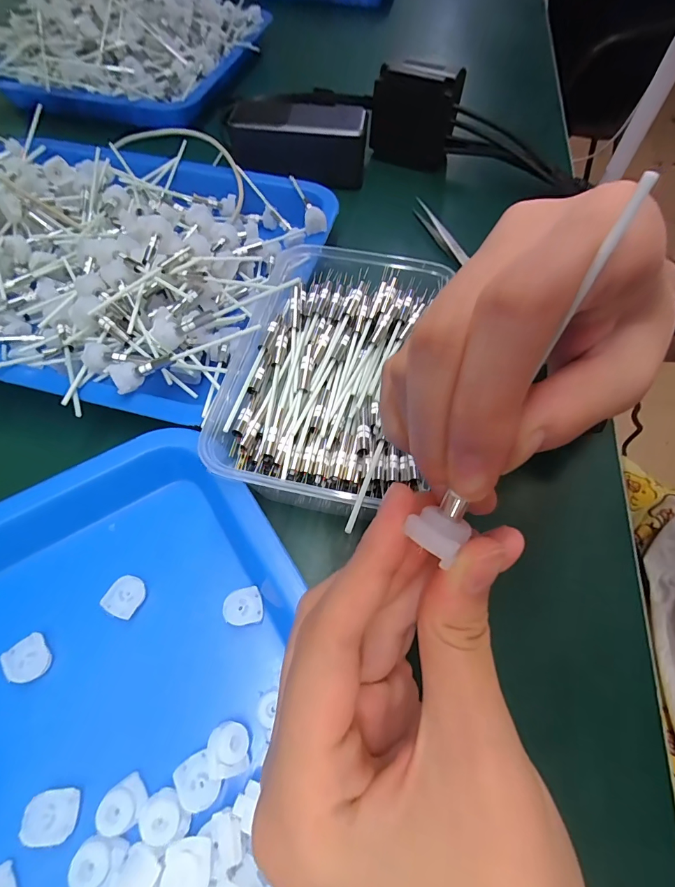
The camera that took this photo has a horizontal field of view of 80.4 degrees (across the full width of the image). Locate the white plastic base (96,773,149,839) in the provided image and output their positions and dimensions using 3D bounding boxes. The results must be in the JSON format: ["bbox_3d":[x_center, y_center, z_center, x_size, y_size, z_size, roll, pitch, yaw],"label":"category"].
[{"bbox_3d":[-0.086,0.146,0.160,0.018,0.006,0.016,-38,68,-21],"label":"white plastic base"}]

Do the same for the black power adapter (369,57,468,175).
[{"bbox_3d":[0.076,-0.333,0.403,0.085,0.084,0.031,16,61,7],"label":"black power adapter"}]

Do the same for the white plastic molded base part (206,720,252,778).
[{"bbox_3d":[-0.046,0.127,0.167,0.016,0.008,0.018,-4,60,-5],"label":"white plastic molded base part"}]

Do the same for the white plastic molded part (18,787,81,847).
[{"bbox_3d":[-0.113,0.147,0.158,0.018,0.007,0.016,-2,60,-3],"label":"white plastic molded part"}]

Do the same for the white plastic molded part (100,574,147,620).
[{"bbox_3d":[-0.106,0.076,0.200,0.016,0.005,0.019,21,61,10],"label":"white plastic molded part"}]

